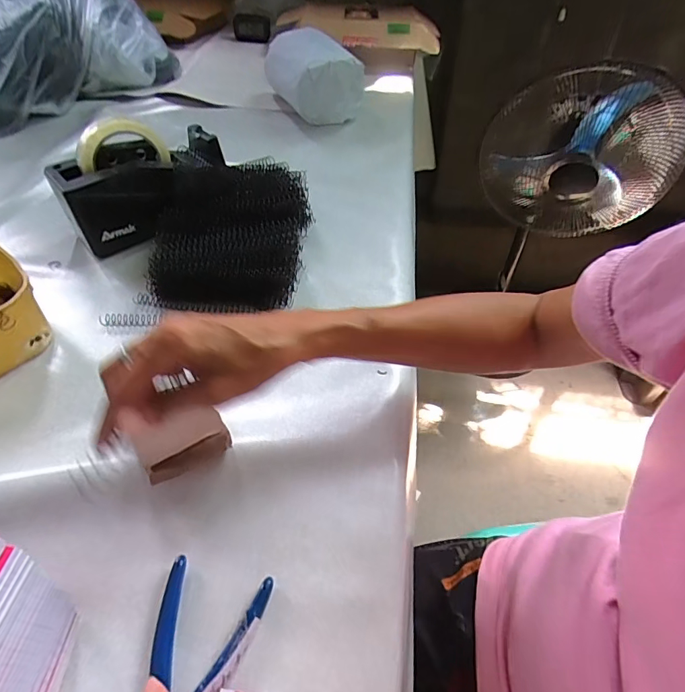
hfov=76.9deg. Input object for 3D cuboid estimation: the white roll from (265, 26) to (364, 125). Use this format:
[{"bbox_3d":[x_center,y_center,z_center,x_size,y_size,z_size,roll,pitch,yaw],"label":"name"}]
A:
[{"bbox_3d":[-0.045,-0.498,0.794,0.128,0.110,0.200,-19,51,-14],"label":"white roll"}]

